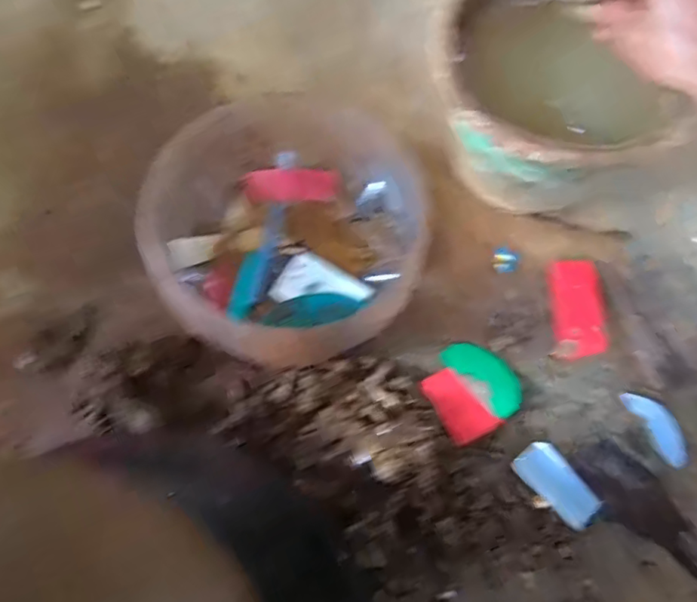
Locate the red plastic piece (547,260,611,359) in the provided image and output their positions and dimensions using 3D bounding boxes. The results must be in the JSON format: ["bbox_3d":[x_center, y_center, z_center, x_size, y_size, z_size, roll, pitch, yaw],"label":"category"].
[{"bbox_3d":[0.241,0.006,0.598,0.054,0.004,0.107,1,67,-2],"label":"red plastic piece"}]

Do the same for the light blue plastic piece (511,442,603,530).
[{"bbox_3d":[0.189,0.166,0.520,0.040,0.014,0.077,-37,74,-17],"label":"light blue plastic piece"}]

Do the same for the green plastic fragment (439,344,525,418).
[{"bbox_3d":[0.134,0.073,0.565,0.044,0.011,0.088,-39,74,-17],"label":"green plastic fragment"}]

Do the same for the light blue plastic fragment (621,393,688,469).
[{"bbox_3d":[0.300,0.119,0.550,0.035,0.005,0.077,-24,70,-12],"label":"light blue plastic fragment"}]

